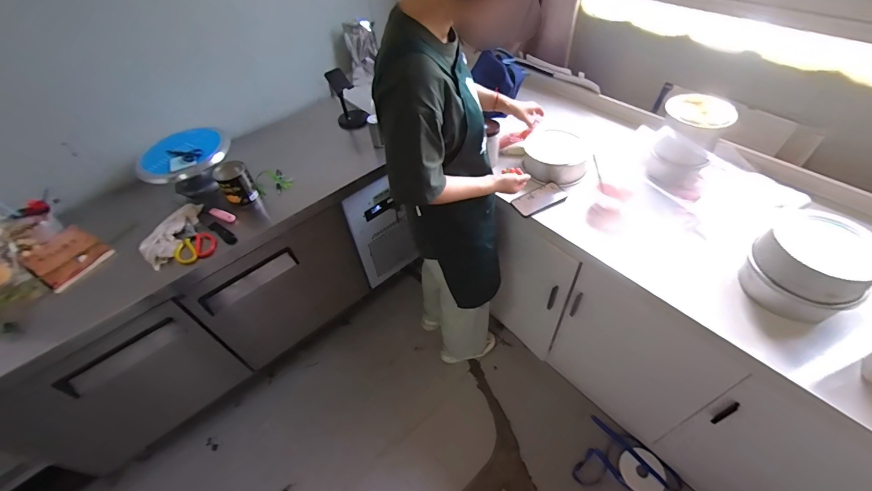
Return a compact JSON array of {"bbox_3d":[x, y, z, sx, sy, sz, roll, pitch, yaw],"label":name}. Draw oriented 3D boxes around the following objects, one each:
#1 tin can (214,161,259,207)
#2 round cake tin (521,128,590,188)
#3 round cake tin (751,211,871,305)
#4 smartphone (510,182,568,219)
[{"bbox_3d":[-0.637,-0.195,1.200,0.092,0.130,0.090,-3,49,3],"label":"tin can"},{"bbox_3d":[0.384,-0.284,1.207,0.193,0.065,0.202,-3,49,3],"label":"round cake tin"},{"bbox_3d":[0.825,0.018,0.800,0.204,0.088,0.193,-30,53,-19],"label":"round cake tin"},{"bbox_3d":[0.314,-0.139,1.134,0.165,0.016,0.077,-23,51,-14],"label":"smartphone"}]

